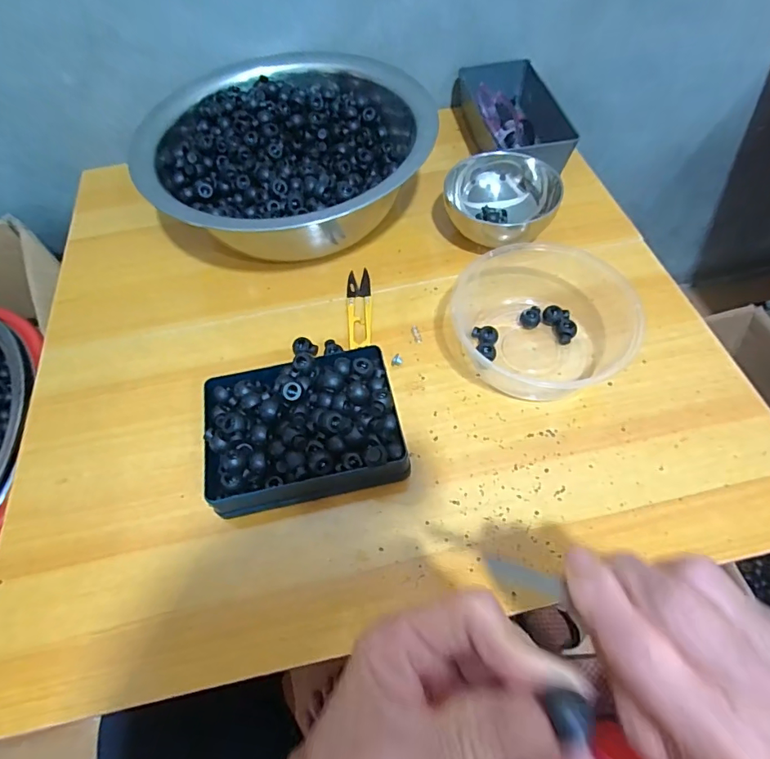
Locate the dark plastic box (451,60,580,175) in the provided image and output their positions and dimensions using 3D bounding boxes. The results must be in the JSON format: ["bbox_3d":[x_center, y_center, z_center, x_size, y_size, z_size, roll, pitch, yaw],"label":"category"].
[{"bbox_3d":[0.151,-0.302,0.561,0.094,0.057,0.187,-11,58,-4],"label":"dark plastic box"}]

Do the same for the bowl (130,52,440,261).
[{"bbox_3d":[-0.093,-0.231,0.505,0.276,0.098,0.274,-2,58,2],"label":"bowl"}]

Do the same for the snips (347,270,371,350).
[{"bbox_3d":[-0.024,-0.069,0.452,0.023,0.006,0.098,-5,58,1],"label":"snips"}]

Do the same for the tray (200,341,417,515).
[{"bbox_3d":[-0.061,0.035,0.364,0.143,0.047,0.112,-9,58,-2],"label":"tray"}]

